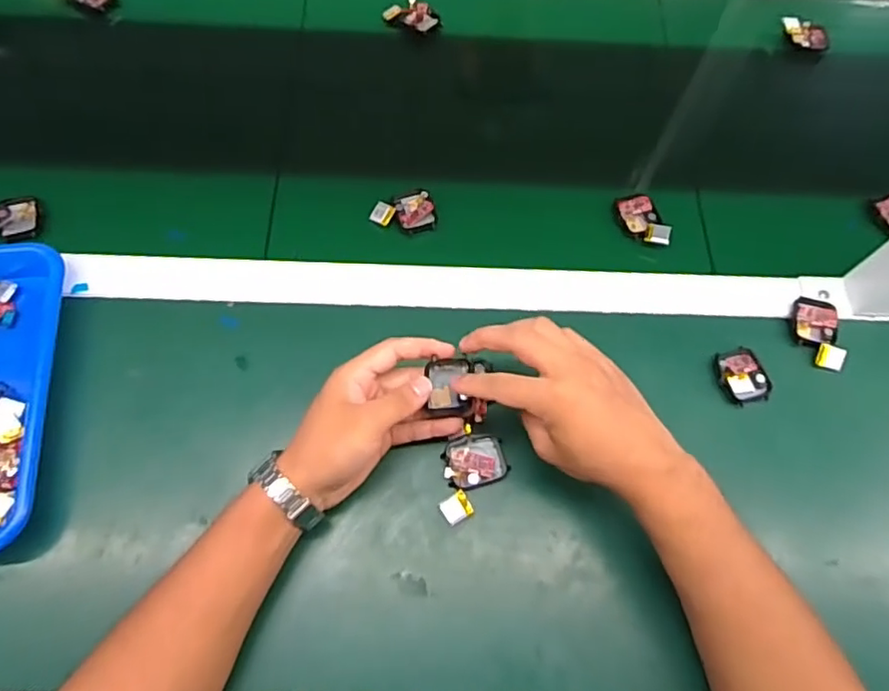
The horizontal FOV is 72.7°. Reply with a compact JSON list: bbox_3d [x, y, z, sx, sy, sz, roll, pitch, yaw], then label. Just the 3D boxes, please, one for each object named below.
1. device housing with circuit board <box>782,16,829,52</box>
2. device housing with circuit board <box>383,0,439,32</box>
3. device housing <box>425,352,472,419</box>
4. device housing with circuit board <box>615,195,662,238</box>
[{"bbox_3d":[0.411,-0.355,0.690,0.060,0.015,0.029,26,67,-5],"label":"device housing with circuit board"},{"bbox_3d":[-0.038,-0.371,0.675,0.061,0.018,0.031,24,67,8],"label":"device housing with circuit board"},{"bbox_3d":[0.004,0.031,0.445,0.034,0.005,0.045,-3,105,-11],"label":"device housing"},{"bbox_3d":[0.186,-0.125,0.577,0.034,0.008,0.046,-18,68,-10],"label":"device housing with circuit board"}]

